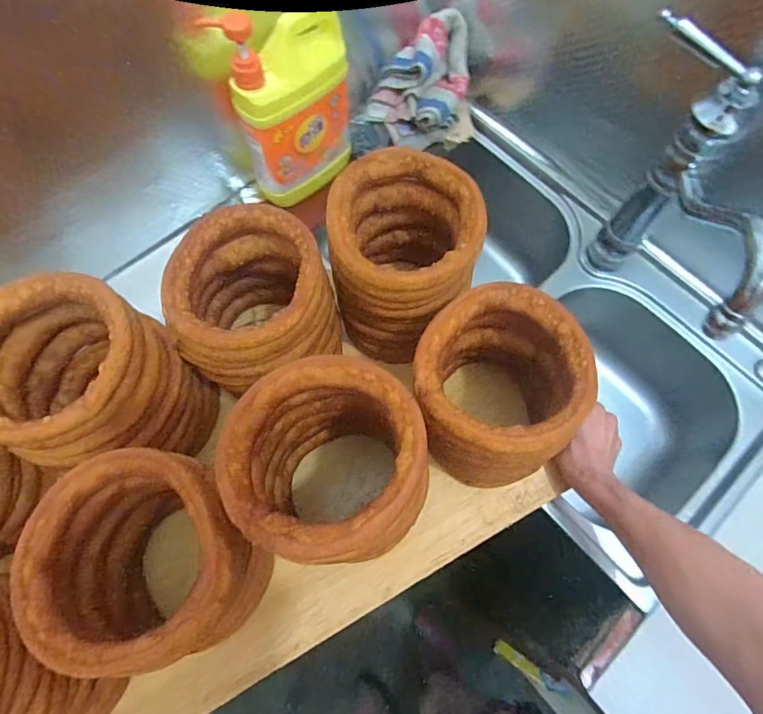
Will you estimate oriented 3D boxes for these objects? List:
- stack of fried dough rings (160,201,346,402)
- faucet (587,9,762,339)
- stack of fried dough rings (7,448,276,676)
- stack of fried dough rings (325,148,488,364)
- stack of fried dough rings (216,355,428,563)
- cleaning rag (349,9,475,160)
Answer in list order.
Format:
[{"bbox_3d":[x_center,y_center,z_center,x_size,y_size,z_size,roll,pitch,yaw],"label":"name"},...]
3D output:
[{"bbox_3d":[-0.132,-0.049,0.516,0.148,0.183,0.153,-19,71,-9],"label":"stack of fried dough rings"},{"bbox_3d":[0.320,-0.130,0.519,0.087,0.304,0.262,-9,69,-5],"label":"faucet"},{"bbox_3d":[-0.200,0.178,0.420,0.144,0.162,0.154,-27,72,-11],"label":"stack of fried dough rings"},{"bbox_3d":[0.022,-0.109,0.535,0.144,0.177,0.161,-13,70,-6],"label":"stack of fried dough rings"},{"bbox_3d":[-0.045,0.100,0.429,0.144,0.200,0.138,4,69,0],"label":"stack of fried dough rings"},{"bbox_3d":[0.048,-0.399,0.725,0.220,0.118,0.145,-35,73,-14],"label":"cleaning rag"}]

